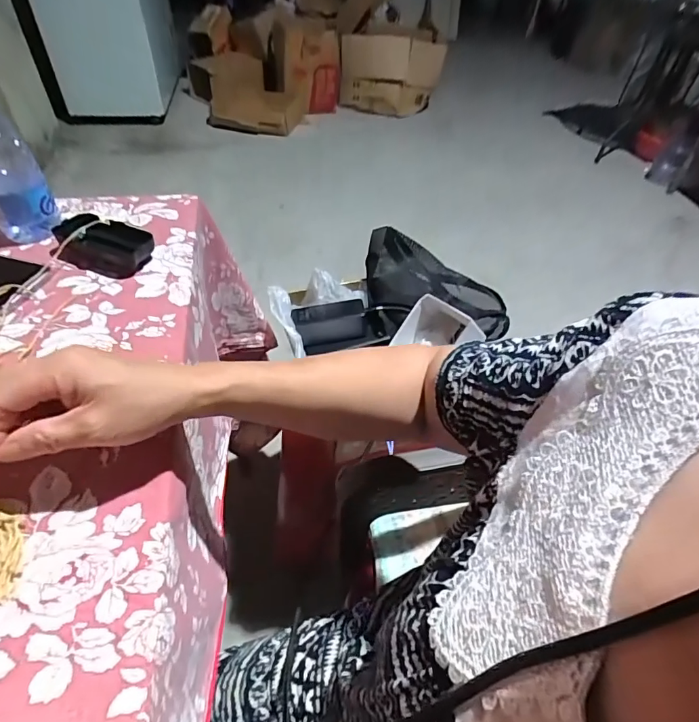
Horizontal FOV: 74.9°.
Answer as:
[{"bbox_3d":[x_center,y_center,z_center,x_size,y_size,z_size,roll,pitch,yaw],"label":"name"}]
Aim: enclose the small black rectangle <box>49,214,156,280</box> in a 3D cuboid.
[{"bbox_3d":[-0.278,-0.131,0.514,0.111,0.027,0.064,21,48,15],"label":"small black rectangle"}]

